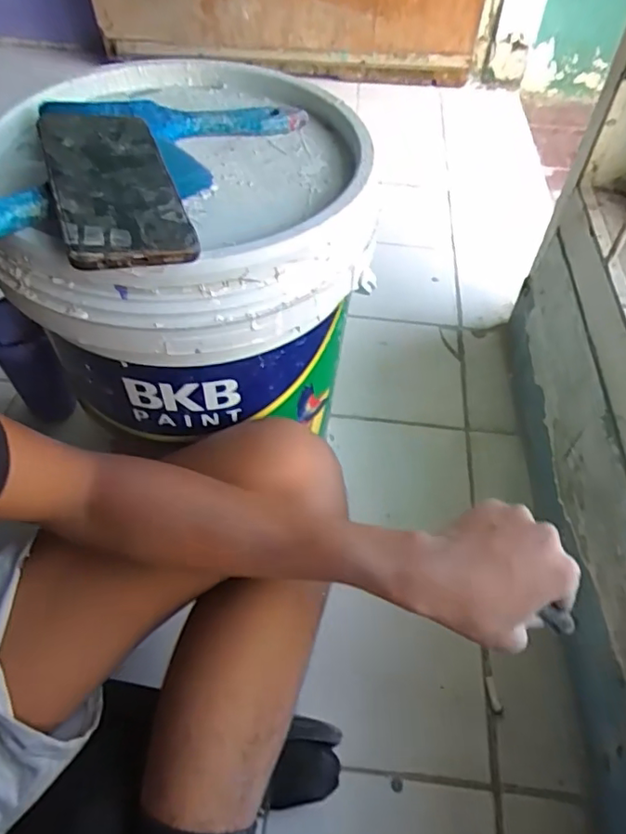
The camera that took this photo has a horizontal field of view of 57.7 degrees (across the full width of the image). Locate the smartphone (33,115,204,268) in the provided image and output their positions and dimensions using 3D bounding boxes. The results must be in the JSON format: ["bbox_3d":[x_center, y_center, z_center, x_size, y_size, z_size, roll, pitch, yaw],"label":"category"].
[{"bbox_3d":[-0.129,-0.153,0.365,0.073,0.009,0.161,-12,56,-22],"label":"smartphone"}]

